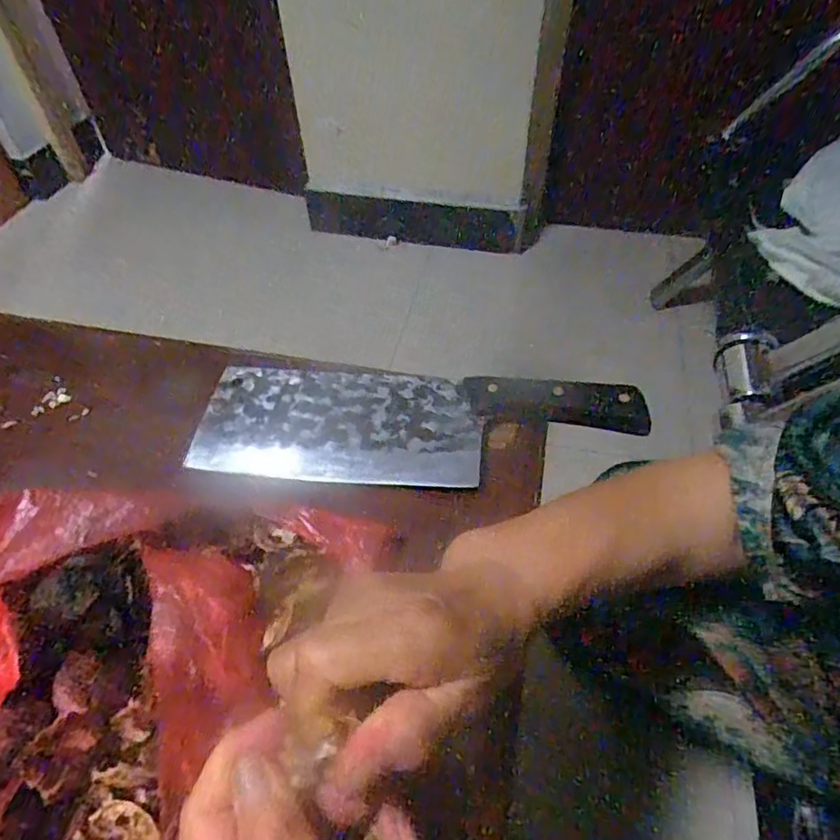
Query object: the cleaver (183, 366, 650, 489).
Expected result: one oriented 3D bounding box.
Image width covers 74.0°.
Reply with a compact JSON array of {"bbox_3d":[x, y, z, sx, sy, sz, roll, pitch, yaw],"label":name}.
[{"bbox_3d":[-0.004,0.002,0.379,0.297,0.030,0.091,6,50,5],"label":"cleaver"}]

